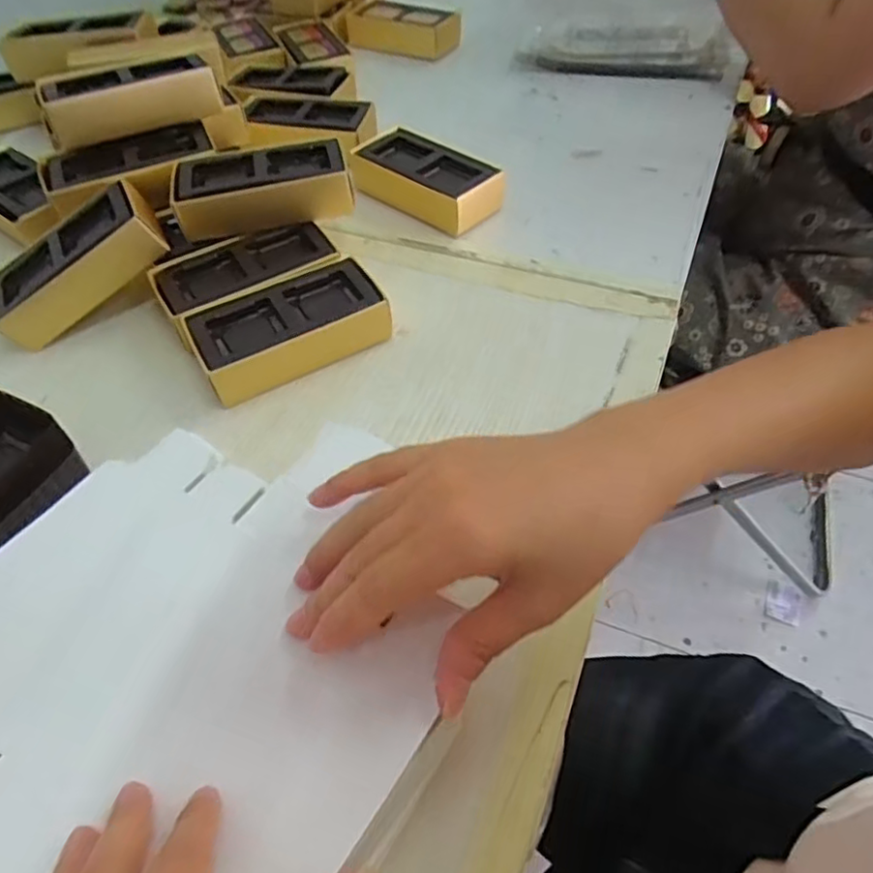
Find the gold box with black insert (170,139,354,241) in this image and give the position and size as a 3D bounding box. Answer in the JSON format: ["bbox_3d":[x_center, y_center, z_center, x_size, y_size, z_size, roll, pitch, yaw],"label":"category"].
[{"bbox_3d":[-0.120,-0.170,0.441,0.113,0.037,0.052,-14,52,-8],"label":"gold box with black insert"}]

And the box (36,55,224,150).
[{"bbox_3d":[-0.225,-0.249,0.467,0.117,0.035,0.063,-24,54,-16],"label":"box"}]

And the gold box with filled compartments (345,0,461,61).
[{"bbox_3d":[-0.036,-0.462,0.715,0.112,0.031,0.069,23,56,20],"label":"gold box with filled compartments"}]

